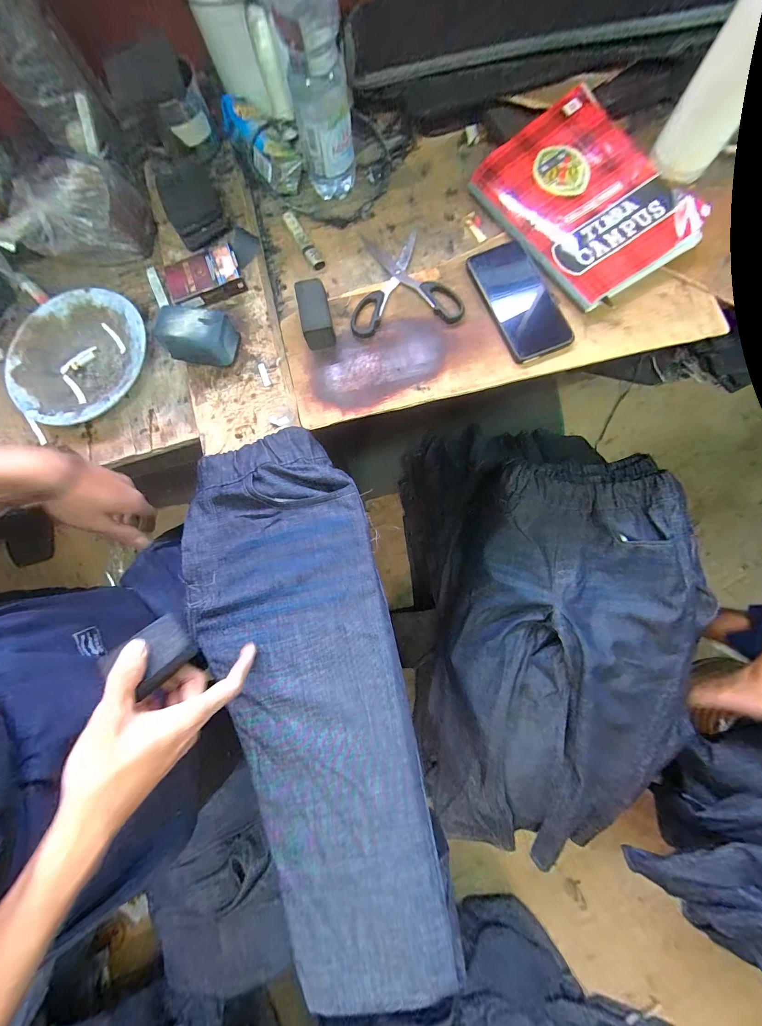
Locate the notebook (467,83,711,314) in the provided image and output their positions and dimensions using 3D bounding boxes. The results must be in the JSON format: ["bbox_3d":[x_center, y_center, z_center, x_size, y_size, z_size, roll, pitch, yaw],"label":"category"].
[{"bbox_3d":[0.266,-0.408,0.448,0.189,0.019,0.255,-33,81,3],"label":"notebook"}]

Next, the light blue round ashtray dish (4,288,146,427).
[{"bbox_3d":[-0.407,-0.207,0.468,0.186,0.032,0.184,-1,81,4],"label":"light blue round ashtray dish"}]

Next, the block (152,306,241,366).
[{"bbox_3d":[-0.226,-0.218,0.432,0.087,0.051,0.053,7,82,6],"label":"block"}]

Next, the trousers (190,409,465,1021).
[{"bbox_3d":[-0.078,0.178,0.365,0.205,0.027,0.546,-17,80,-3],"label":"trousers"}]

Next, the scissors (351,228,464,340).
[{"bbox_3d":[0.026,-0.315,0.469,0.145,0.014,0.152,-9,81,3],"label":"scissors"}]

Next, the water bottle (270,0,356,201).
[{"bbox_3d":[-0.078,-0.514,0.393,0.068,0.231,0.079,-13,79,2],"label":"water bottle"}]

